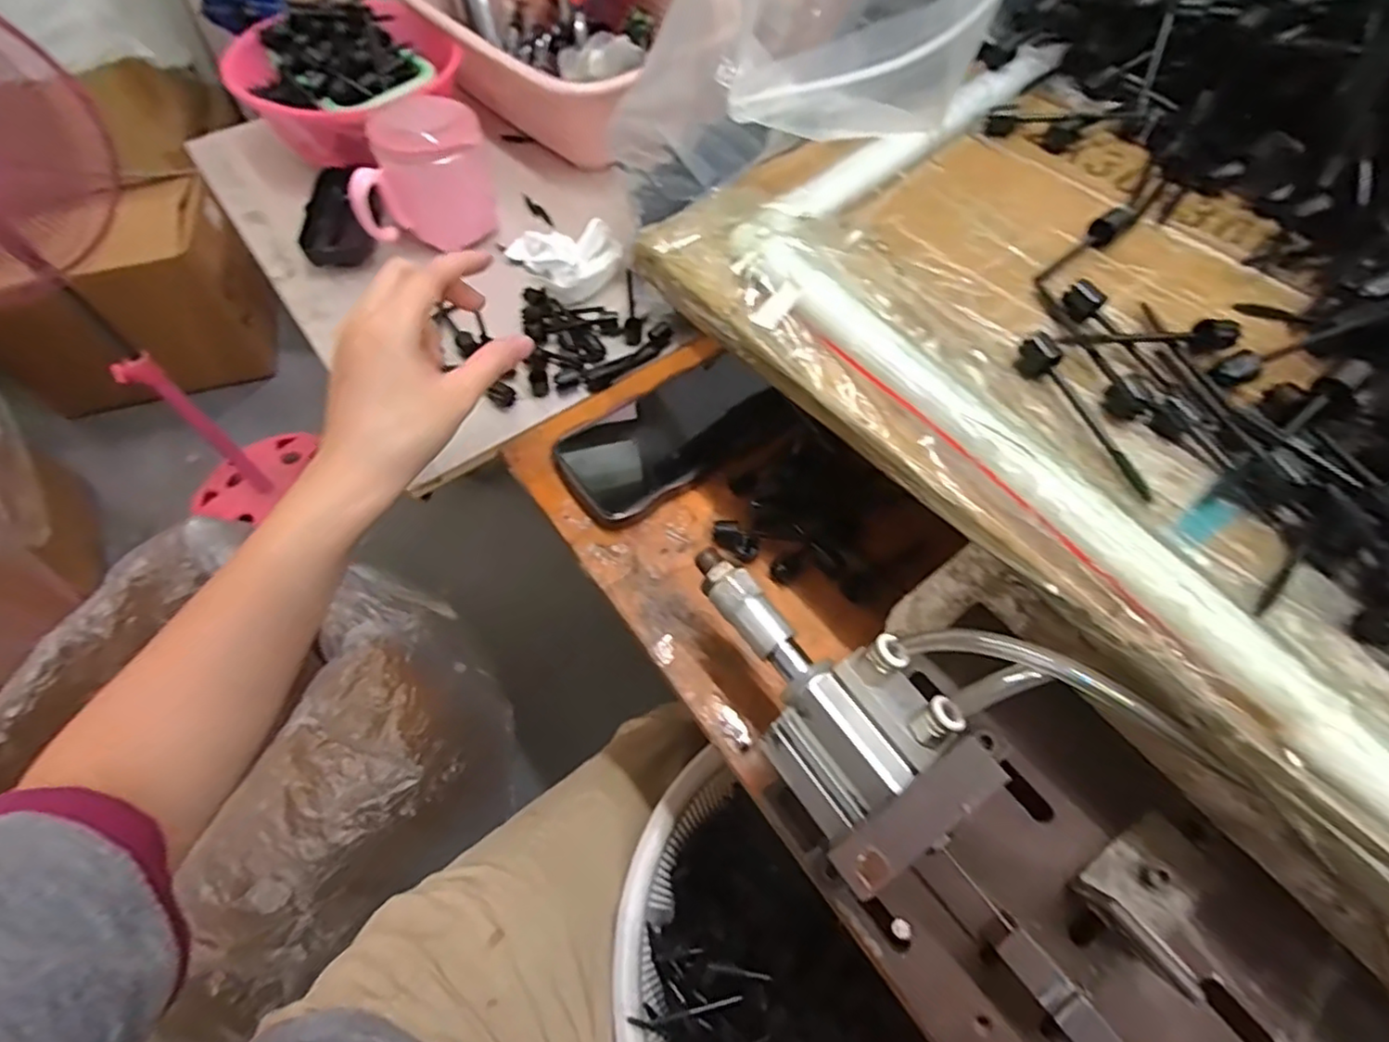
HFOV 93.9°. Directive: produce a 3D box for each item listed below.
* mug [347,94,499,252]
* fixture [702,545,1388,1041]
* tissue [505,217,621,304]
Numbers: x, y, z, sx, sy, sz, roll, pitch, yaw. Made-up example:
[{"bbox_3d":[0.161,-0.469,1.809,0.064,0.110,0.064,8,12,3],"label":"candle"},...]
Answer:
[{"bbox_3d":[-0.220,-0.277,0.517,0.105,0.090,0.084,-21,63,-13],"label":"mug"},{"bbox_3d":[0.167,0.163,0.258,0.158,0.107,0.439,-37,67,-20],"label":"fixture"},{"bbox_3d":[-0.104,-0.205,0.505,0.086,0.026,0.060,-3,60,-3],"label":"tissue"}]

